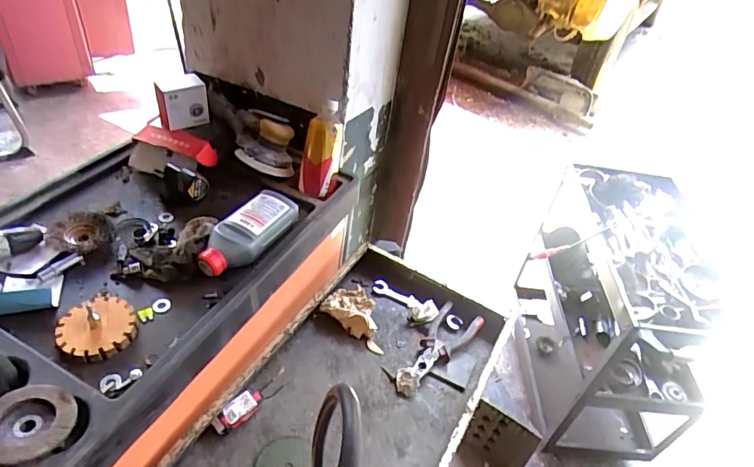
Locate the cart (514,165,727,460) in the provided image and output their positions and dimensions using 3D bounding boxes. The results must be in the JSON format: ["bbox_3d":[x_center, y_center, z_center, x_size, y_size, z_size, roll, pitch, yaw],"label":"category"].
[{"bbox_3d":[0.632,0.240,1.383,0.363,0.681,0.602,2,43,-8],"label":"cart"}]

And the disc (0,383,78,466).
[{"bbox_3d":[-0.384,0.208,0.534,0.084,0.026,0.091,5,42,-5],"label":"disc"}]

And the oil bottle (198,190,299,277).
[{"bbox_3d":[-0.200,-0.004,0.754,0.074,0.046,0.175,29,45,20],"label":"oil bottle"}]

